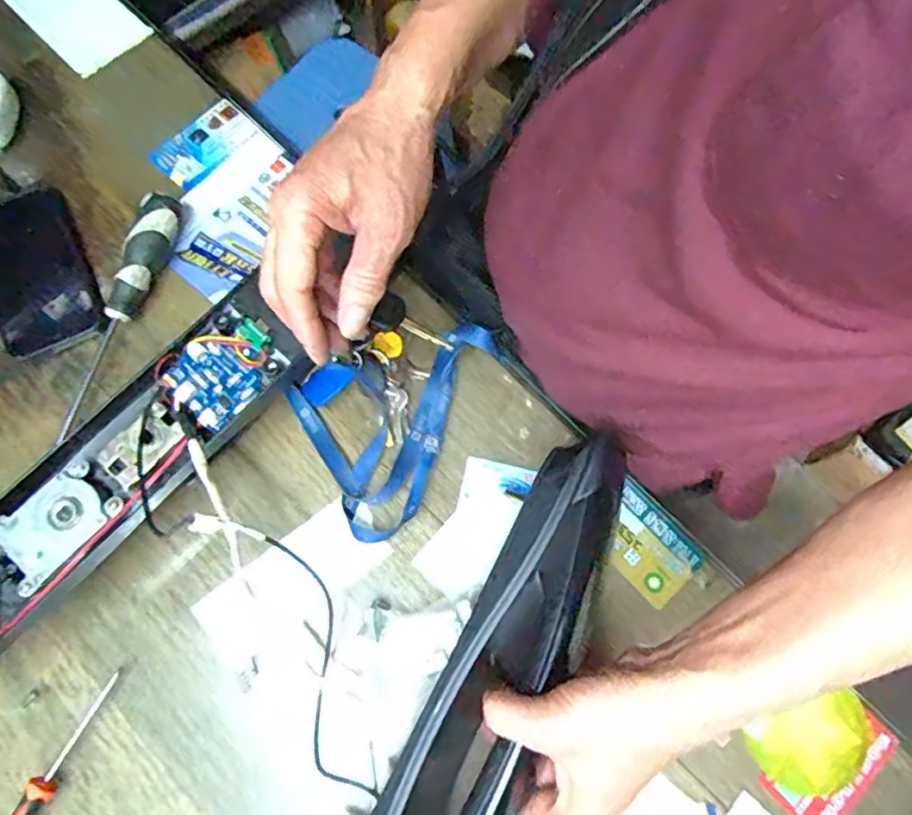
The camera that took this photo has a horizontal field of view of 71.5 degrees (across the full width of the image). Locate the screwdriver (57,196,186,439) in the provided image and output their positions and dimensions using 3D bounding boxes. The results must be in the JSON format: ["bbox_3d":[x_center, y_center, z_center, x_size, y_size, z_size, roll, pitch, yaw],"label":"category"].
[{"bbox_3d":[-0.263,-0.074,0.485,0.028,0.033,0.208,17,74,5],"label":"screwdriver"}]

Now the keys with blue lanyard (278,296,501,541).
[{"bbox_3d":[-0.060,0.000,0.486,0.120,0.020,0.175,25,74,7],"label":"keys with blue lanyard"}]

